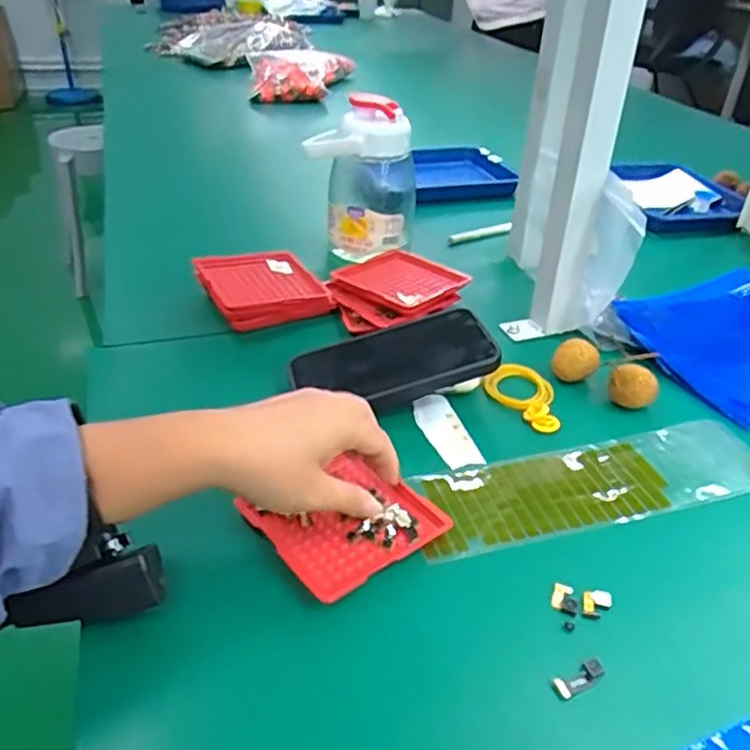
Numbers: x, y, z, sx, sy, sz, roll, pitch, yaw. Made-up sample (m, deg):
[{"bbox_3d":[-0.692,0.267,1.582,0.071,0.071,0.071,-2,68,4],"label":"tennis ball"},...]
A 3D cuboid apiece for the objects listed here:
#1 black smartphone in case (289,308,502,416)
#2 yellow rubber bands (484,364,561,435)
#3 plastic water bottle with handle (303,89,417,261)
[{"bbox_3d":[0.016,-0.008,0.528,0.152,0.018,0.084,-20,41,-7],"label":"black smartphone in case"},{"bbox_3d":[0.116,0.017,0.536,0.053,0.016,0.069,4,35,2],"label":"yellow rubber bands"},{"bbox_3d":[-0.013,-0.210,0.699,0.108,0.133,0.090,4,35,2],"label":"plastic water bottle with handle"}]

